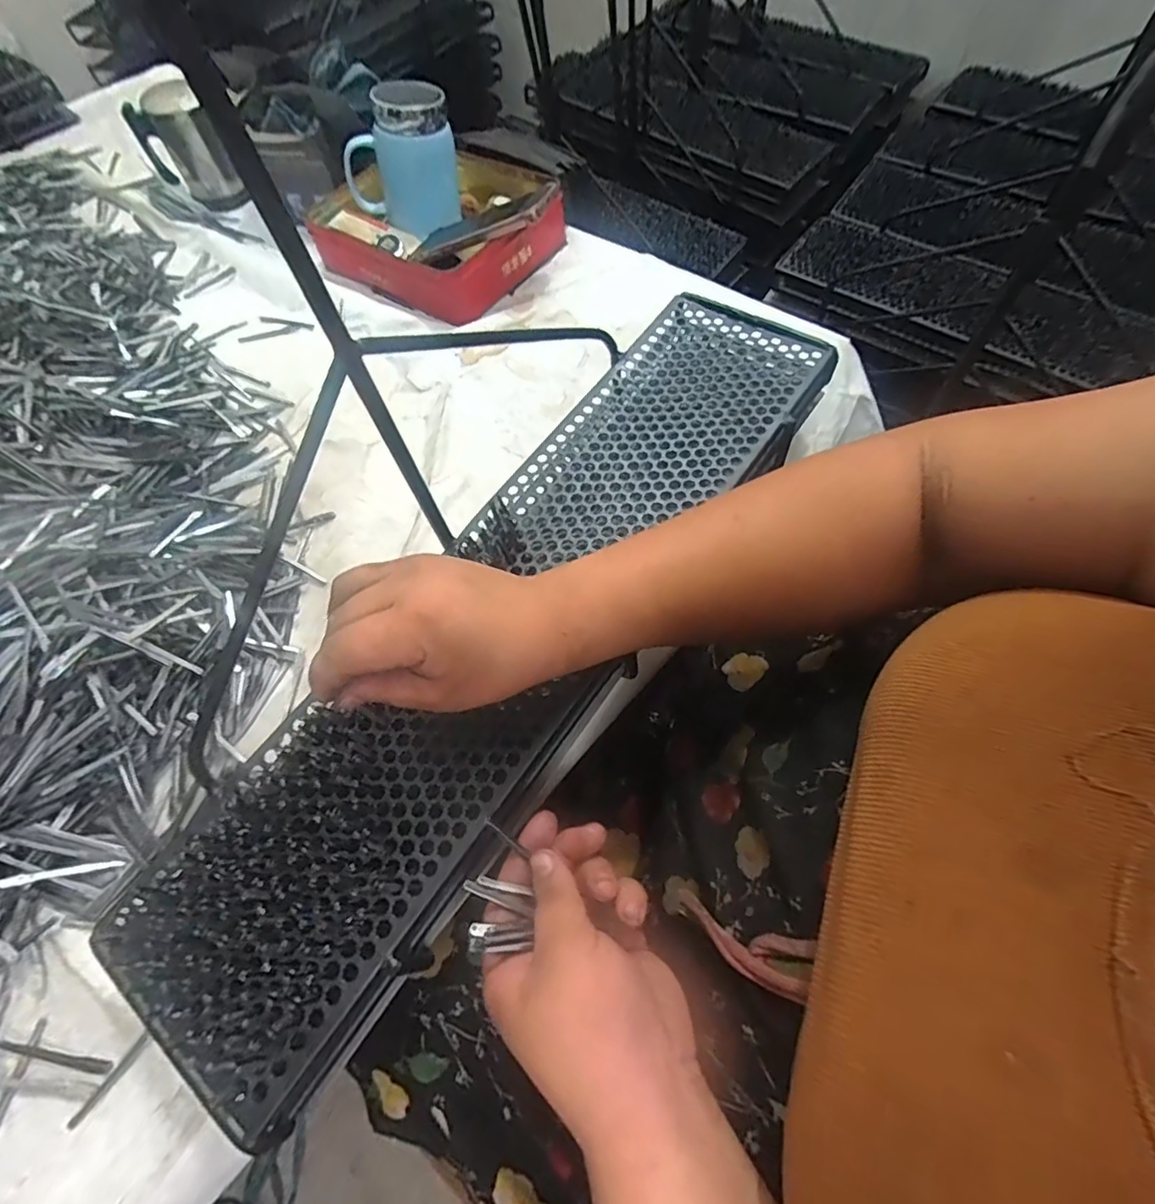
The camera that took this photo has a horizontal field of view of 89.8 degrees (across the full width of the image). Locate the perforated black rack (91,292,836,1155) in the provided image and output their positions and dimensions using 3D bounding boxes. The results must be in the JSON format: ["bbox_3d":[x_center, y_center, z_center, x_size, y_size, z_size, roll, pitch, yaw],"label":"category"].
[{"bbox_3d":[-0.028,-0.008,0.388,0.164,0.022,0.595,29,68,16],"label":"perforated black rack"}]

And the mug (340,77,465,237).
[{"bbox_3d":[-0.197,-0.496,0.643,0.103,0.113,0.078,24,65,14],"label":"mug"}]

